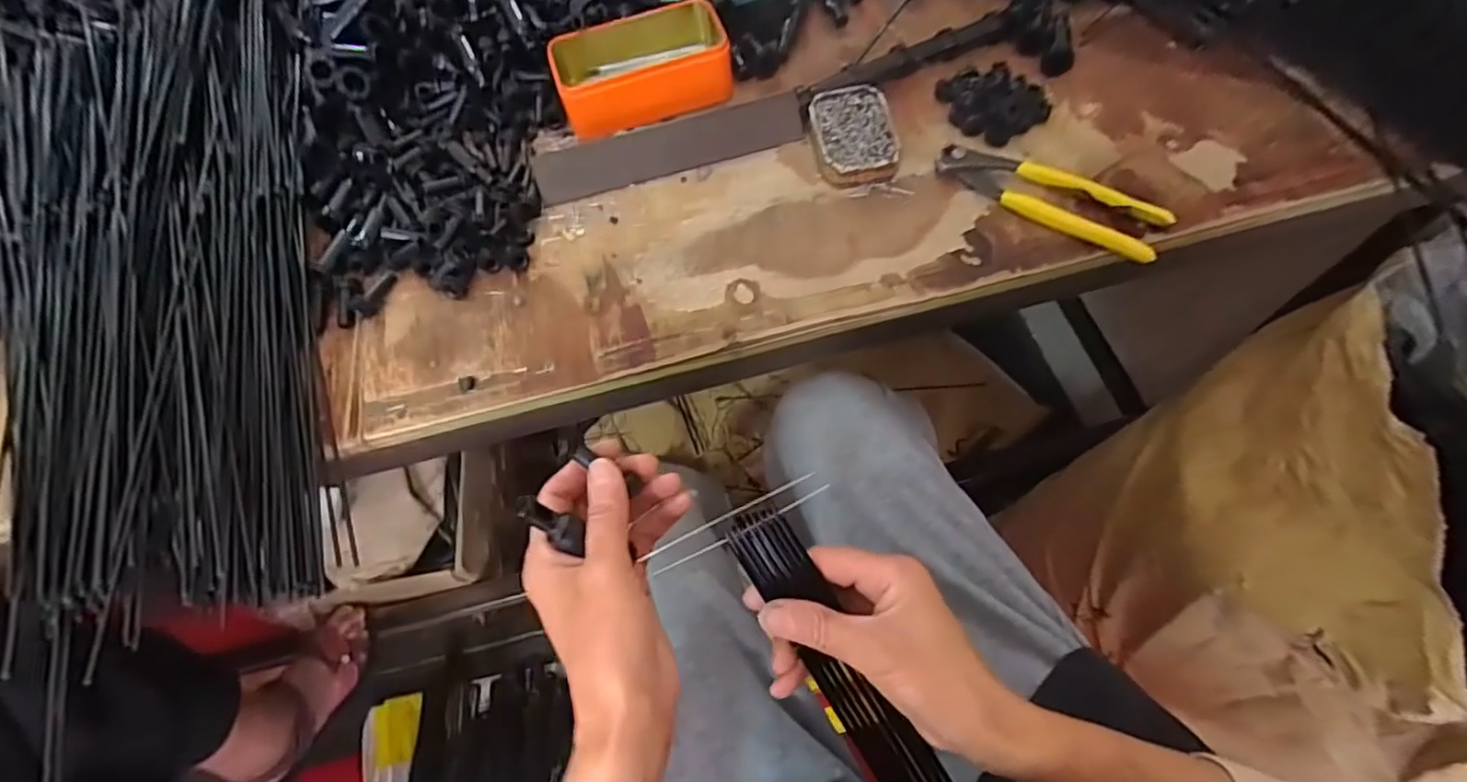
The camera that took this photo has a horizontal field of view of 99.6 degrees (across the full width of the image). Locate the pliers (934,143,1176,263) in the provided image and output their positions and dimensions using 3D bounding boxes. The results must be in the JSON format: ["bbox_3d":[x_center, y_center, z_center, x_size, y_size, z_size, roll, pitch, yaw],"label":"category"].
[{"bbox_3d":[0.230,-0.145,0.457,0.162,0.024,0.041,32,70,18],"label":"pliers"}]

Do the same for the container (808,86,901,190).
[{"bbox_3d":[0.095,-0.203,0.494,0.062,0.021,0.090,-5,64,1],"label":"container"}]

